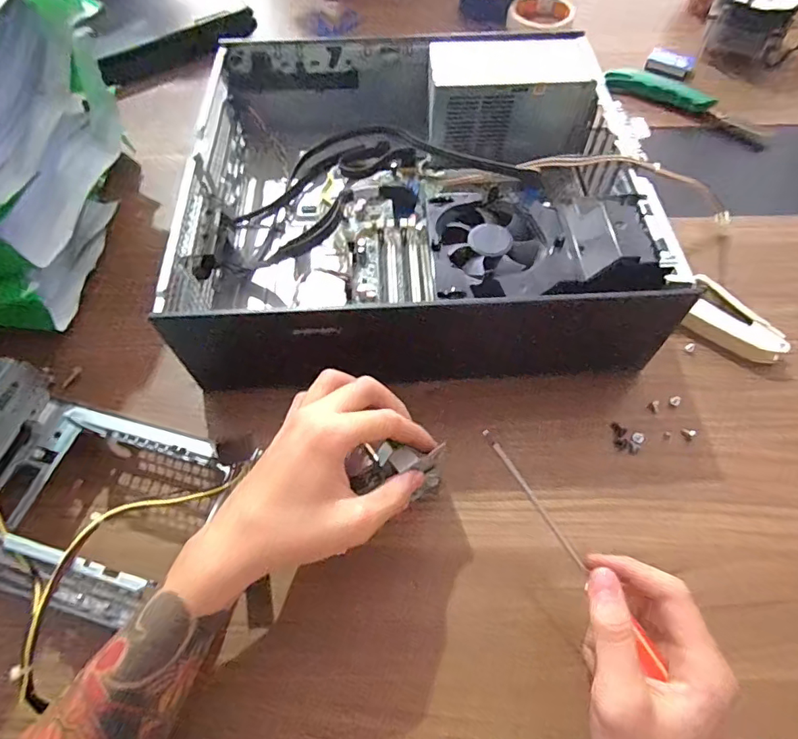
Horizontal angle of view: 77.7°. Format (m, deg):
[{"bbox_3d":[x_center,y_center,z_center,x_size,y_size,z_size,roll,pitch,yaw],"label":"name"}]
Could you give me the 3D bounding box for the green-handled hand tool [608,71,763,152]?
[{"bbox_3d":[0.346,-0.318,0.599,0.195,0.037,0.022,28,64,17],"label":"green-handled hand tool"}]

